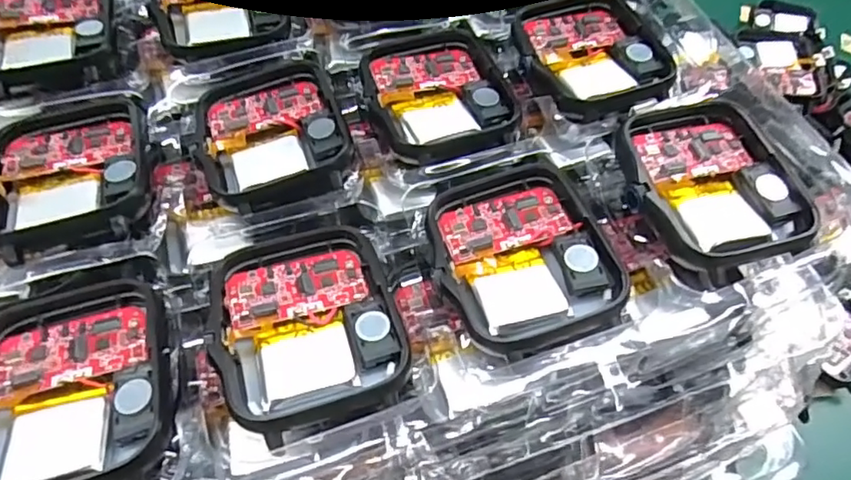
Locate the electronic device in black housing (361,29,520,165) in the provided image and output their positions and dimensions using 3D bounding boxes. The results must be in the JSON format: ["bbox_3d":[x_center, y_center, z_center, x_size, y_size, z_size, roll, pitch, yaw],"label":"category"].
[{"bbox_3d":[0.003,-0.043,0.161,0.040,0.005,0.045,-18,59,-13],"label":"electronic device in black housing"}]

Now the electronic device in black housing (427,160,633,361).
[{"bbox_3d":[0.022,0.003,0.132,0.038,0.005,0.043,-16,58,-12],"label":"electronic device in black housing"}]

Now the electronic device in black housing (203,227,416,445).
[{"bbox_3d":[-0.025,0.017,0.123,0.037,0.006,0.045,-14,58,-11],"label":"electronic device in black housing"}]

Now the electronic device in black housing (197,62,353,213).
[{"bbox_3d":[-0.041,-0.029,0.152,0.035,0.006,0.048,-13,58,-10],"label":"electronic device in black housing"}]

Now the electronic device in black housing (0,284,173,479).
[{"bbox_3d":[-0.070,0.029,0.114,0.037,0.007,0.046,-10,57,-8],"label":"electronic device in black housing"}]

